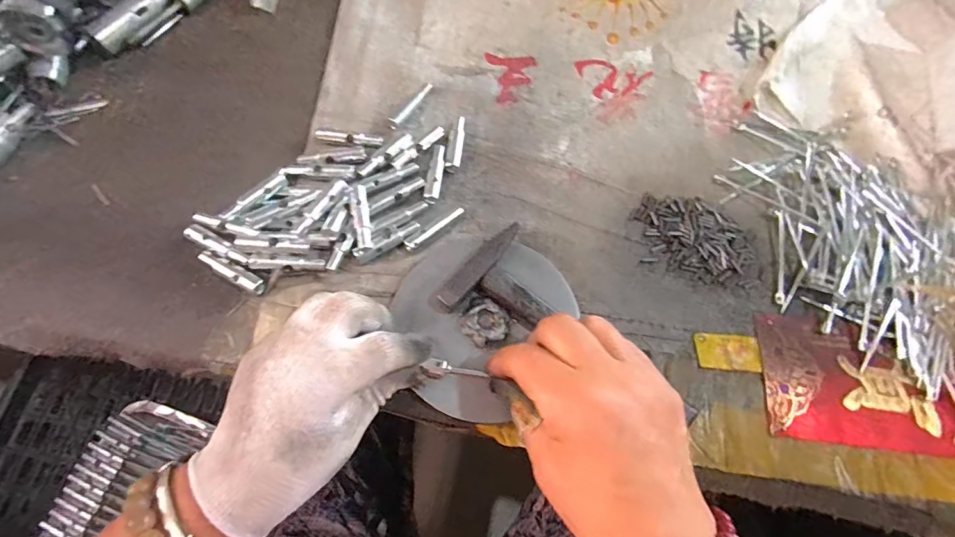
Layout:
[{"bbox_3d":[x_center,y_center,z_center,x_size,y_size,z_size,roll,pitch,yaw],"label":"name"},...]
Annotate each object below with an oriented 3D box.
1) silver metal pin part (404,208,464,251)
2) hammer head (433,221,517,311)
[{"bbox_3d":[-0.031,-0.030,0.338,0.052,0.004,0.008,-35,75,-14],"label":"silver metal pin part"},{"bbox_3d":[0.001,-0.001,0.314,0.018,0.015,0.078,42,73,12],"label":"hammer head"}]

